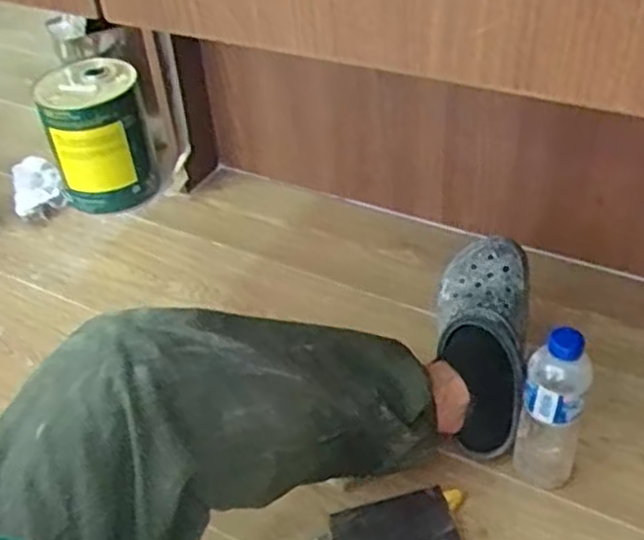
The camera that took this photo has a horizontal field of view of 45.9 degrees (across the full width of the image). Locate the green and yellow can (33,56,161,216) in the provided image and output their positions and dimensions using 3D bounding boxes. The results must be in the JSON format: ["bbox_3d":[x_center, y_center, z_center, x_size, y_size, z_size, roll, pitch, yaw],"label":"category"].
[{"bbox_3d":[-0.349,-0.206,1.210,0.155,0.204,0.136,-14,40,-11],"label":"green and yellow can"}]

